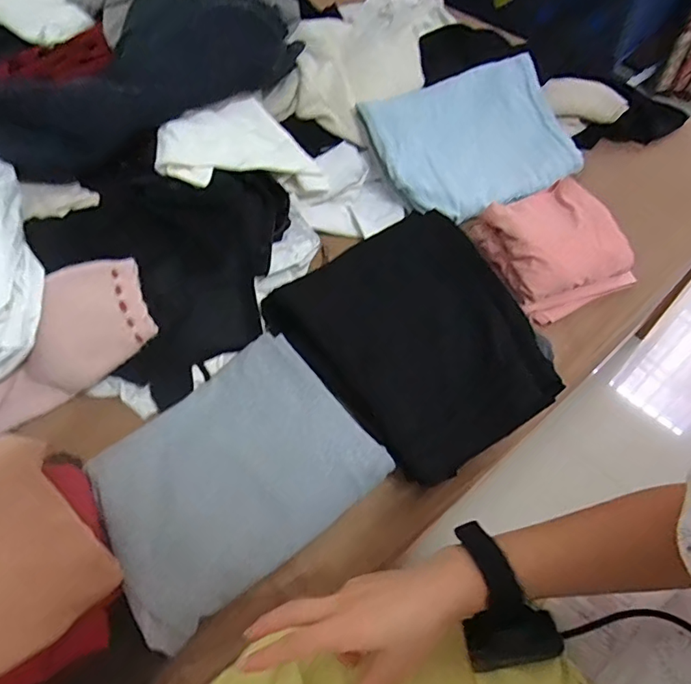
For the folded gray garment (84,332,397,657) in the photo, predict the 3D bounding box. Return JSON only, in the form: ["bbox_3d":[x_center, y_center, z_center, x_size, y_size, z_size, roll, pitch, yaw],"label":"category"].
[{"bbox_3d":[-0.119,0.125,0.516,0.260,0.043,0.213,-34,61,-19],"label":"folded gray garment"}]

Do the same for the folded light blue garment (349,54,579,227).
[{"bbox_3d":[0.202,-0.314,0.784,0.307,0.047,0.228,-21,79,-13],"label":"folded light blue garment"}]

